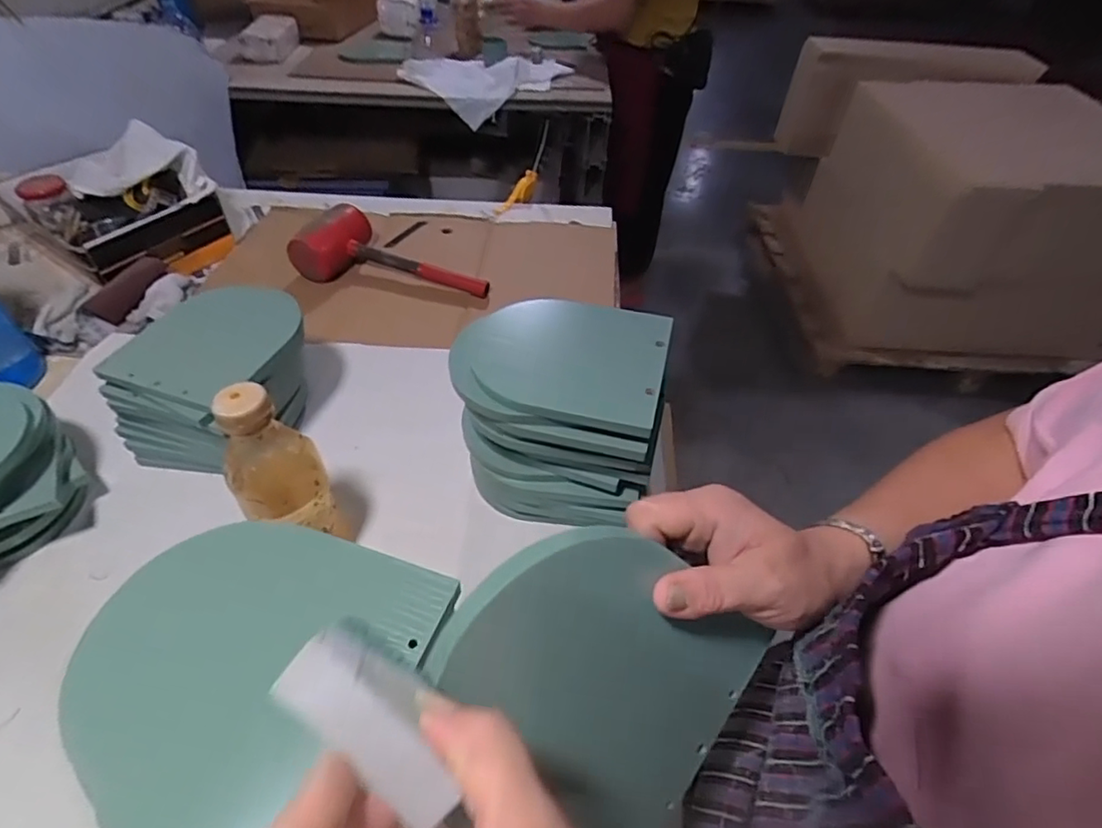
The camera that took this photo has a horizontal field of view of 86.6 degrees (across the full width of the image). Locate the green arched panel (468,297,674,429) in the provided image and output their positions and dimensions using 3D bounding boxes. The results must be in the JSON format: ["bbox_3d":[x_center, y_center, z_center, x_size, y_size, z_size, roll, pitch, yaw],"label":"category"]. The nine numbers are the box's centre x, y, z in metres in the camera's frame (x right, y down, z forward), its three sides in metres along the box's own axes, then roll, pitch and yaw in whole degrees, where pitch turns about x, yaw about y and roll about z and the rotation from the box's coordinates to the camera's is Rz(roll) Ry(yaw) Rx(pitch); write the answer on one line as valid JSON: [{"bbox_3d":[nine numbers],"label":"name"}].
[{"bbox_3d":[0.015,-0.055,0.519,0.167,0.008,0.137,13,48,7],"label":"green arched panel"}]

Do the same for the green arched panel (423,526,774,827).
[{"bbox_3d":[0.025,0.124,0.265,0.126,0.173,0.009,-56,32,-12],"label":"green arched panel"}]

